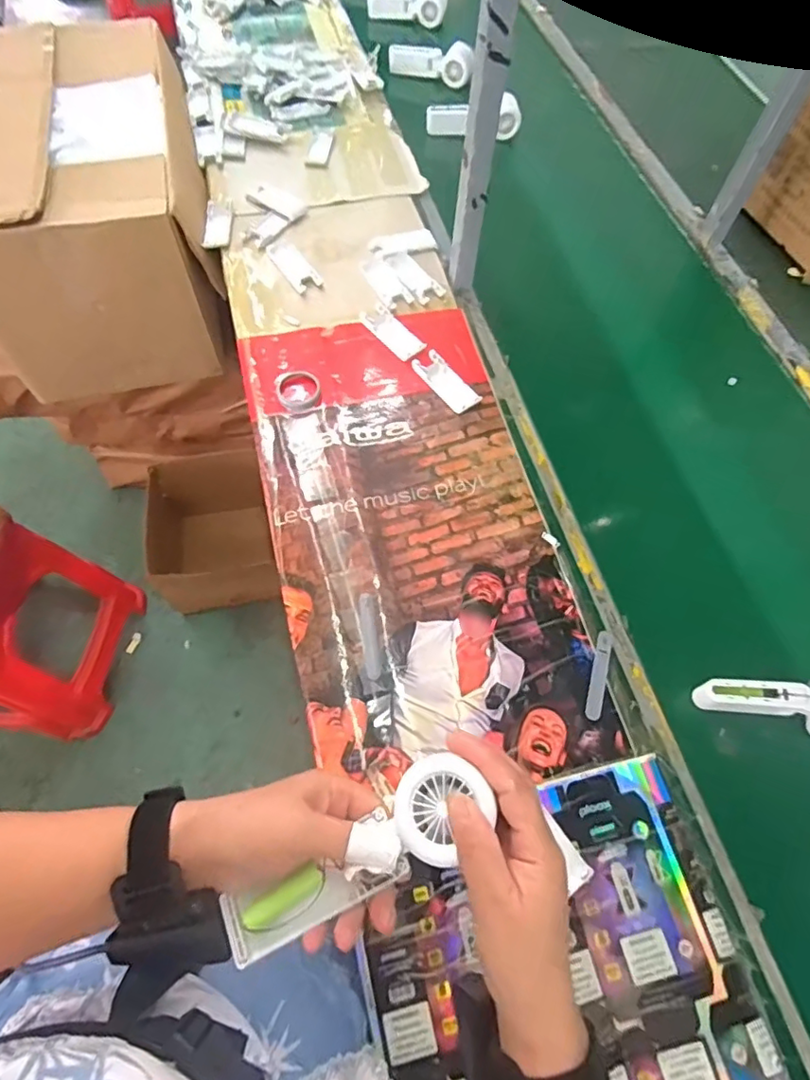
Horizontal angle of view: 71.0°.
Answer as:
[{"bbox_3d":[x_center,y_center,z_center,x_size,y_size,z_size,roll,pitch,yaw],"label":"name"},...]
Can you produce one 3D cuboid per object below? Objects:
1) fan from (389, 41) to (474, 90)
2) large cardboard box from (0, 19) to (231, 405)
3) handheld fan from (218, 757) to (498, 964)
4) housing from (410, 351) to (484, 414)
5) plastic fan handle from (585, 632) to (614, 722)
[{"bbox_3d":[0.051,-0.949,1.131,0.164,0.050,0.047,15,64,5],"label":"fan"},{"bbox_3d":[-0.551,-0.571,1.025,0.396,0.357,0.526,-15,66,-8],"label":"large cardboard box"},{"bbox_3d":[-0.024,0.183,0.324,0.163,0.025,0.048,-36,70,2],"label":"handheld fan"},{"bbox_3d":[0.054,-0.211,0.762,0.043,0.009,0.105,-33,70,-17],"label":"housing"},{"bbox_3d":[0.206,0.143,0.599,0.017,0.004,0.095,17,65,6],"label":"plastic fan handle"}]

